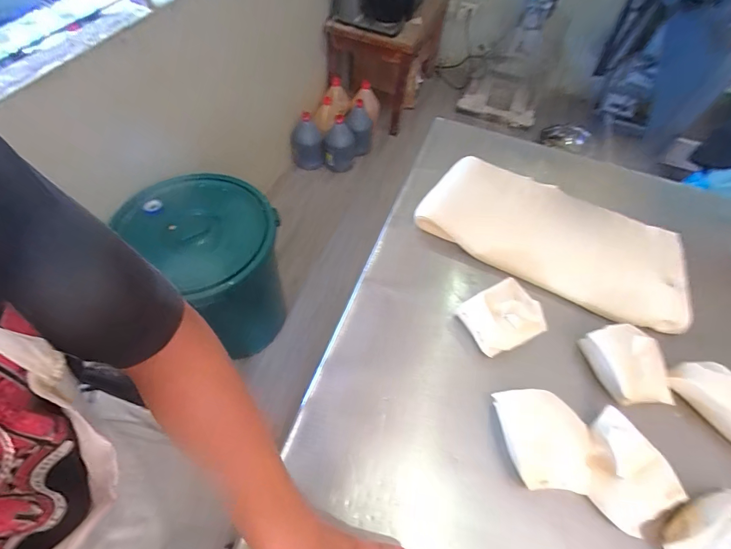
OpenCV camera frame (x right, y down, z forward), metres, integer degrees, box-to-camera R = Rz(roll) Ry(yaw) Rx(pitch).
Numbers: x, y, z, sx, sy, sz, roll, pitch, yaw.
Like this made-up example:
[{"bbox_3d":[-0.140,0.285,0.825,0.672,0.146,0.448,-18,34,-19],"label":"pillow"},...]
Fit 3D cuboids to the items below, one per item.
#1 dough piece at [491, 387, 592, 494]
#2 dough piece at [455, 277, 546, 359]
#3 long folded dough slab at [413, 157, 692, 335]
[{"bbox_3d":[0.209,0.199,0.418,0.092,0.048,0.103,4,58,-2],"label":"dough piece"},{"bbox_3d":[0.192,0.062,0.491,0.090,0.060,0.084,-23,63,-18],"label":"dough piece"},{"bbox_3d":[0.317,-0.068,0.590,0.437,0.054,0.194,28,60,12],"label":"long folded dough slab"}]

